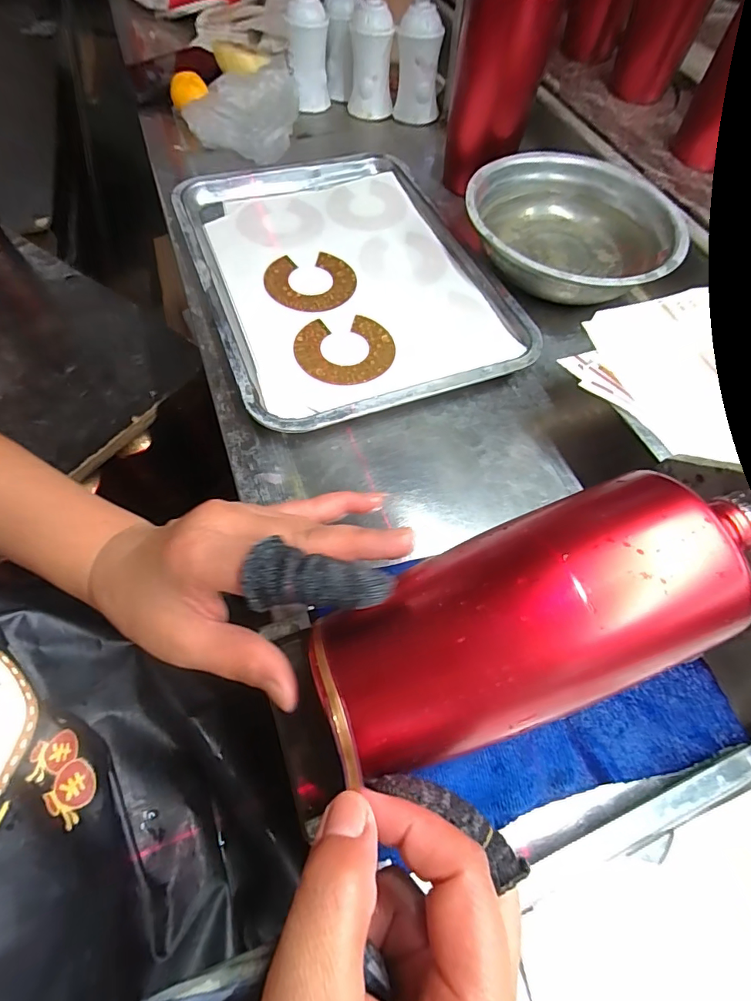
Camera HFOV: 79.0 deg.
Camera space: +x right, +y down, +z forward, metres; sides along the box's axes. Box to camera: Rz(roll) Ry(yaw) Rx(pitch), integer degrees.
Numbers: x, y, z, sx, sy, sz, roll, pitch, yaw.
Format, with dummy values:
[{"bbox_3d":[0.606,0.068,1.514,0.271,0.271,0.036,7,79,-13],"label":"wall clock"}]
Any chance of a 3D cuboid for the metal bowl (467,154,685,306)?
[{"bbox_3d":[0.188,-0.262,0.441,0.193,0.046,0.198,-2,62,3],"label":"metal bowl"}]

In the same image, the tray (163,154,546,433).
[{"bbox_3d":[-0.029,-0.222,0.427,0.253,0.023,0.337,-19,65,-12],"label":"tray"}]

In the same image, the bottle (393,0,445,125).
[{"bbox_3d":[0.055,-0.540,0.563,0.057,0.107,0.044,-2,63,-6],"label":"bottle"}]

